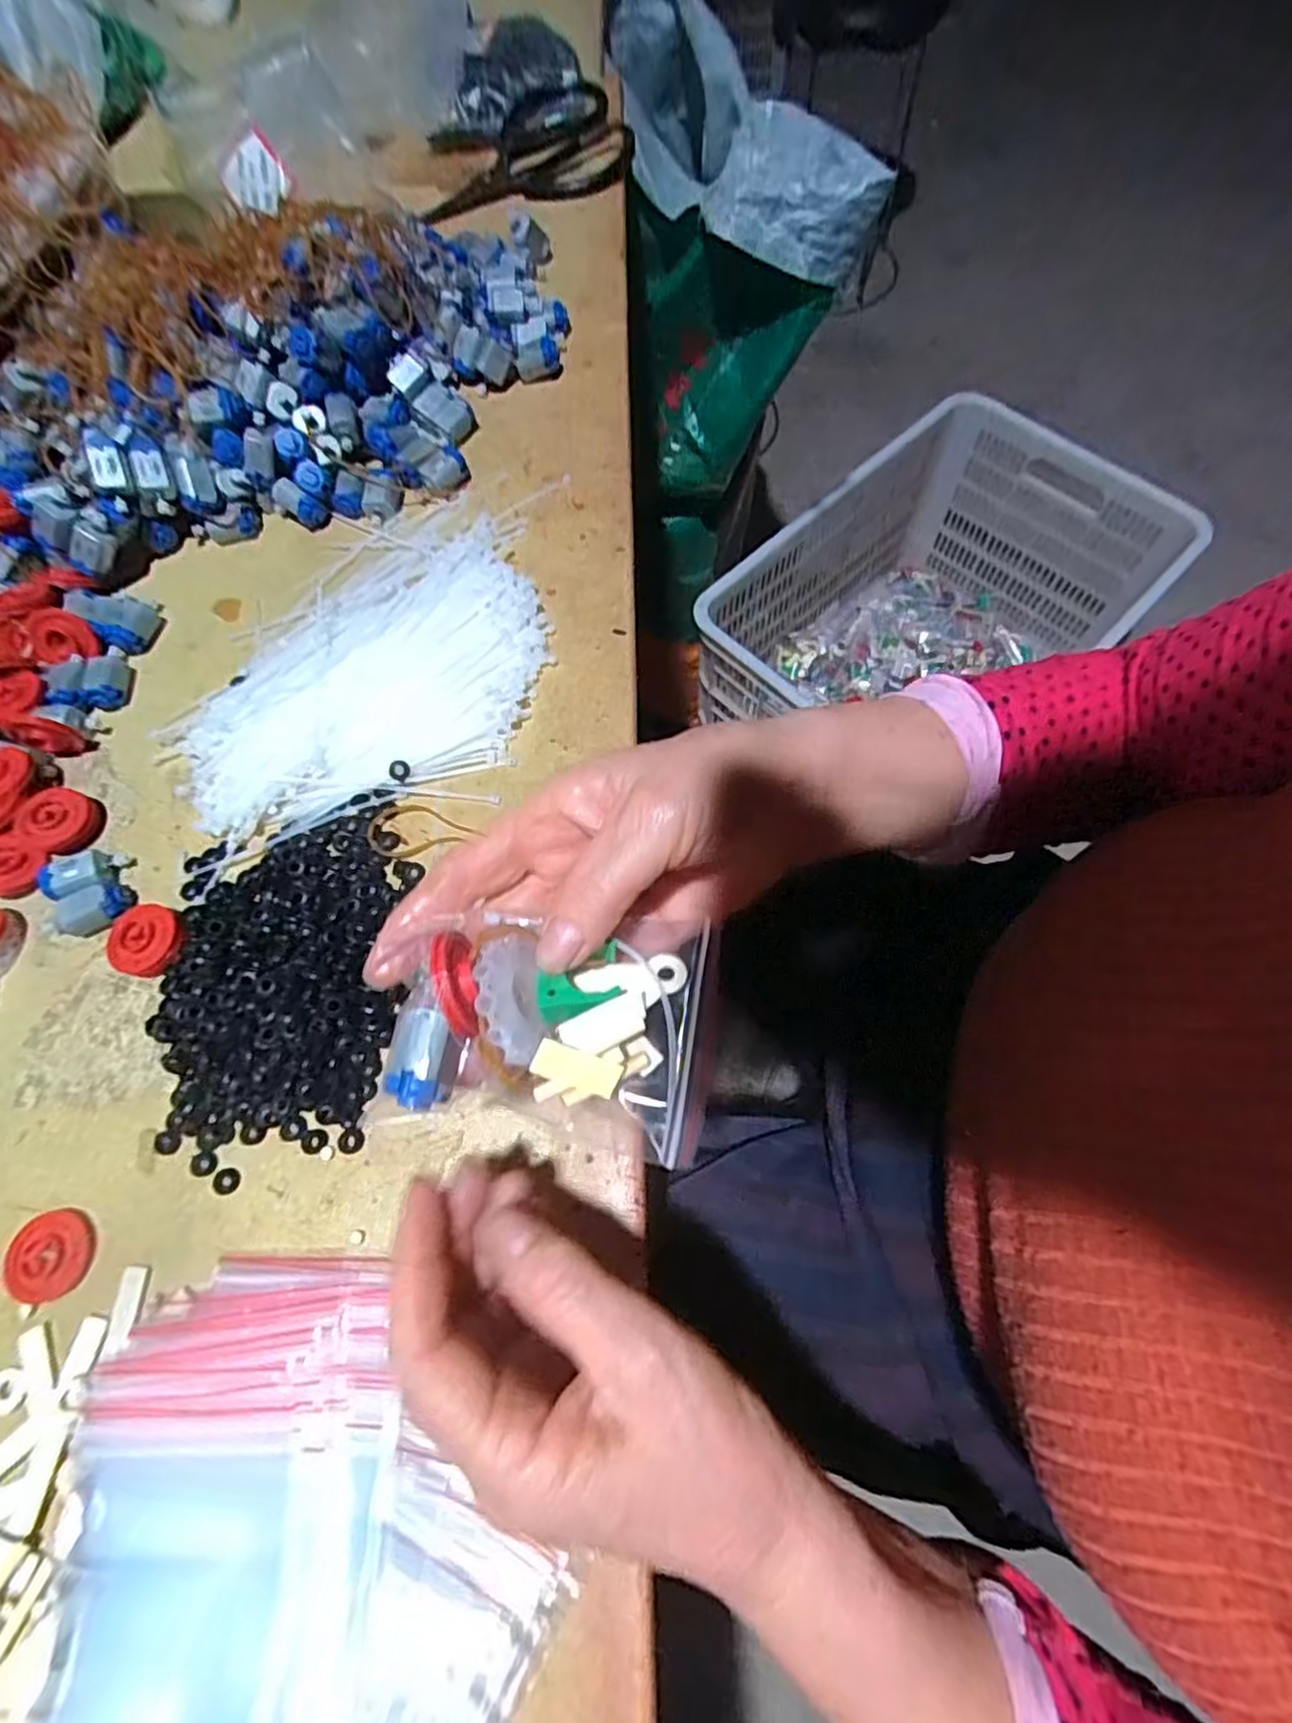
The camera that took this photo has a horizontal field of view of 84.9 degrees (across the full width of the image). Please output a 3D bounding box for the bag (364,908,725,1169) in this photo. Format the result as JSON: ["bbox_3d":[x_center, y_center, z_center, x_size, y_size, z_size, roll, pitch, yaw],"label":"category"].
[{"bbox_3d":[-0.022,0.051,0.224,0.103,0.025,0.071,18,76,-22],"label":"bag"}]

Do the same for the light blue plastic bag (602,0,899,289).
[{"bbox_3d":[0.045,-0.686,0.667,0.134,0.107,0.441,-23,68,-7],"label":"light blue plastic bag"}]

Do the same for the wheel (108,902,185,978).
[{"bbox_3d":[-0.228,0.035,0.322,0.027,0.013,0.035,-26,69,-8],"label":"wheel"}]

